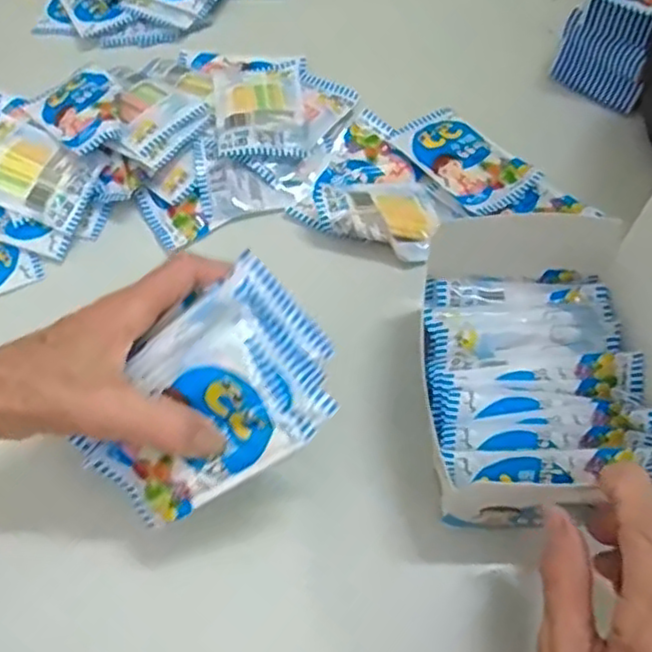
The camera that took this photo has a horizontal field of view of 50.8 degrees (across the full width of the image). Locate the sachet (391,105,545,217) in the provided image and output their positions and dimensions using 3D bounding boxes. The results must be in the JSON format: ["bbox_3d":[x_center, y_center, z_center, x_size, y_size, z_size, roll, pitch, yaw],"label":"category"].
[{"bbox_3d":[0.099,-0.120,0.489,0.059,0.008,0.100,-34,65,-15],"label":"sachet"}]

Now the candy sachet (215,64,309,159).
[{"bbox_3d":[-0.049,-0.161,0.505,0.062,0.015,0.090,-7,62,-1],"label":"candy sachet"}]

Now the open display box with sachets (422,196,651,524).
[{"bbox_3d":[0.110,-0.004,0.314,0.119,0.158,0.151,-2,62,2],"label":"open display box with sachets"}]

